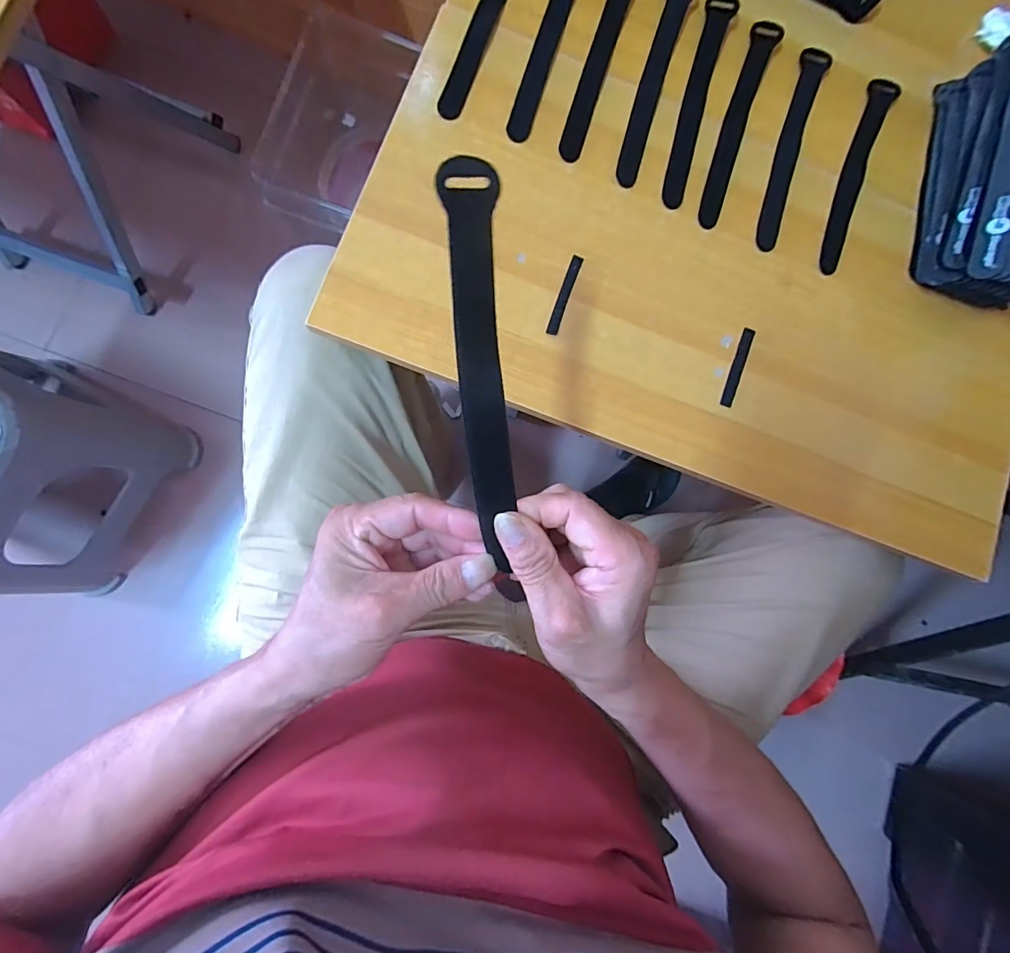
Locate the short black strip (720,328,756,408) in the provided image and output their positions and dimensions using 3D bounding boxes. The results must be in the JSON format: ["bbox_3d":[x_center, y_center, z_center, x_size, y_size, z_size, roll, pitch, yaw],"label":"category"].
[{"bbox_3d":[0.192,-0.090,0.373,0.011,0.004,0.069,21,84,-4],"label":"short black strip"}]

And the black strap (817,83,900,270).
[{"bbox_3d":[0.304,-0.263,0.394,0.025,0.004,0.185,23,84,-4],"label":"black strap"}]

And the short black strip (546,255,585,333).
[{"bbox_3d":[0.048,-0.146,0.365,0.010,0.004,0.068,21,84,-4],"label":"short black strip"}]

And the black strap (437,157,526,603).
[{"bbox_3d":[-0.009,-0.037,0.220,0.022,0.009,0.208,-6,102,-6],"label":"black strap"}]

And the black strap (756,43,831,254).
[{"bbox_3d":[0.245,-0.281,0.391,0.023,0.006,0.189,19,85,-4],"label":"black strap"}]

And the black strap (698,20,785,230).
[{"bbox_3d":[0.198,-0.297,0.383,0.022,0.012,0.186,17,85,-5],"label":"black strap"}]

